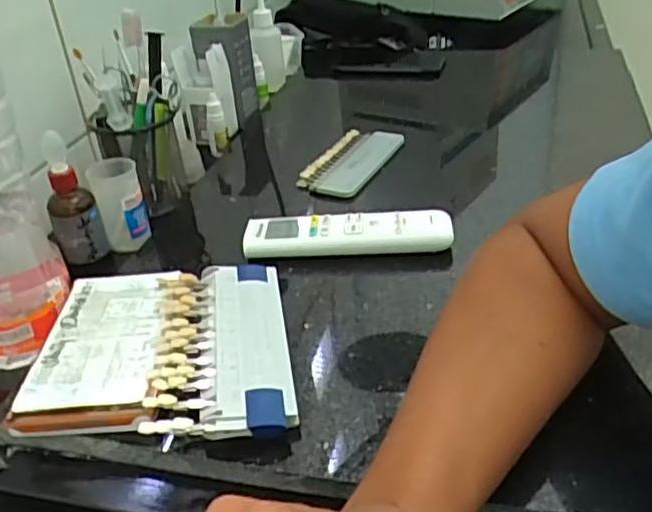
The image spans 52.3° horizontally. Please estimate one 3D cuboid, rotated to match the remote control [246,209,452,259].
[{"bbox_3d":[0.019,-0.020,0.575,0.176,0.029,0.040,-1,33,7],"label":"remote control"}]

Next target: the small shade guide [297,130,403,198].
[{"bbox_3d":[0.029,-0.106,0.722,0.063,0.017,0.151,13,37,26],"label":"small shade guide"}]

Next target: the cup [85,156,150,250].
[{"bbox_3d":[-0.198,-0.052,0.637,0.045,0.074,0.042,-15,34,-14],"label":"cup"}]

